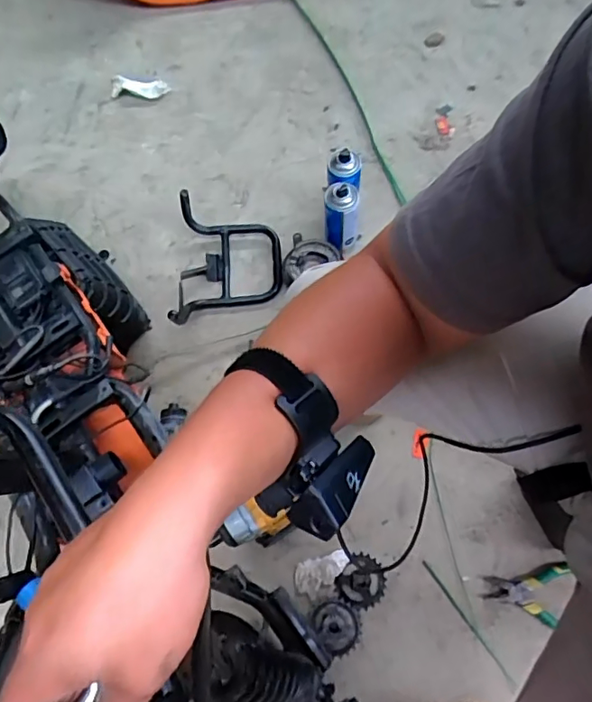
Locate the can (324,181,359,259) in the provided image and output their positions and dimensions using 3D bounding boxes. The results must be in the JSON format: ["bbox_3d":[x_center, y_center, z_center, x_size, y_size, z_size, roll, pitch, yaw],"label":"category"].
[{"bbox_3d":[0.083,-0.248,0.959,0.067,0.158,0.064,-39,75,-11],"label":"can"}]

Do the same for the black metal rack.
[{"bbox_3d":[-0.134,-0.160,0.974,0.201,0.144,0.275,-1,70,3],"label":"black metal rack"}]

